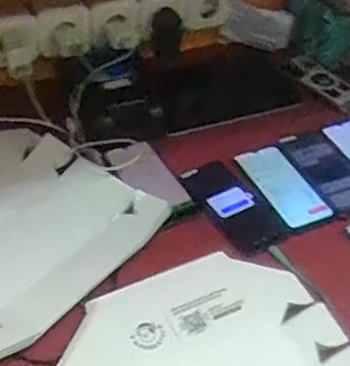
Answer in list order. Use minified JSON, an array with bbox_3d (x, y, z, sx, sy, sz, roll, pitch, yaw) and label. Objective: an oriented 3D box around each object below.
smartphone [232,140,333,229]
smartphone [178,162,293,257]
[{"bbox_3d":[0.152,0.001,0.864,0.073,0.009,0.153,-22,55,-16],"label":"smartphone"},{"bbox_3d":[0.077,0.028,0.832,0.080,0.013,0.162,-22,49,-26],"label":"smartphone"}]

